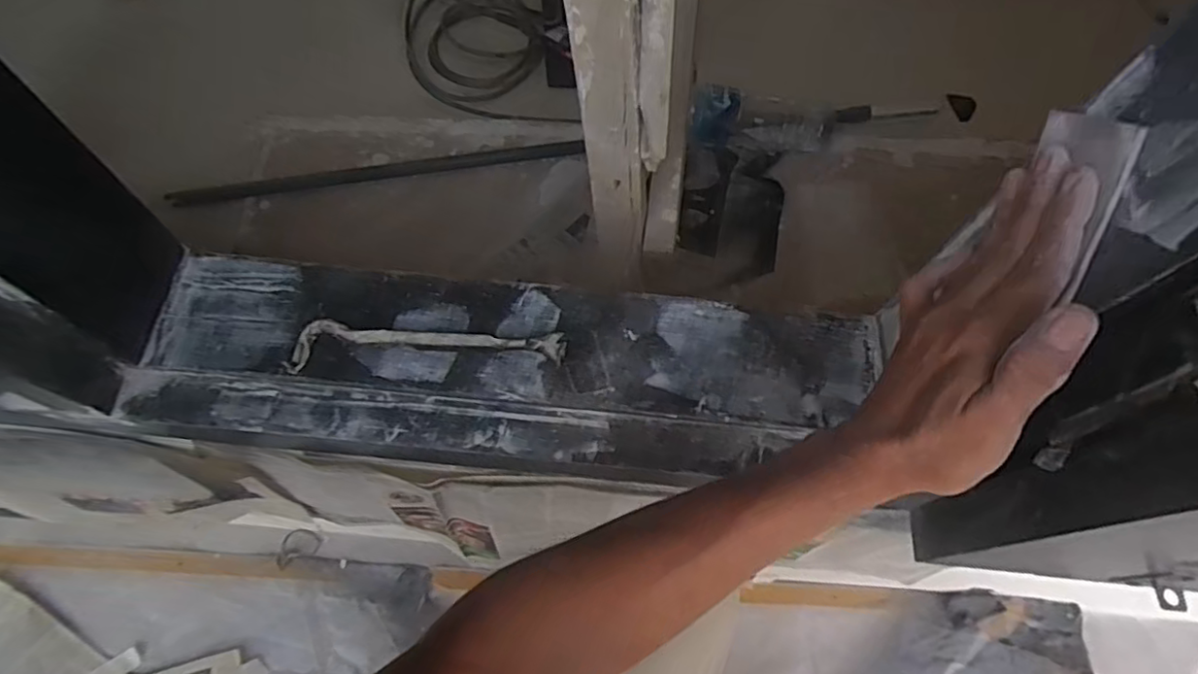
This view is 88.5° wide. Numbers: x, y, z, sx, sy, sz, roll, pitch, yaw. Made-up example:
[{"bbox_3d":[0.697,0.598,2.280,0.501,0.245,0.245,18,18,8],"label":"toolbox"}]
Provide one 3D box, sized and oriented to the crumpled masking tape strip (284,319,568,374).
[{"bbox_3d":[-0.118,0.007,0.435,0.188,0.010,0.037,1,65,-2],"label":"crumpled masking tape strip"}]

